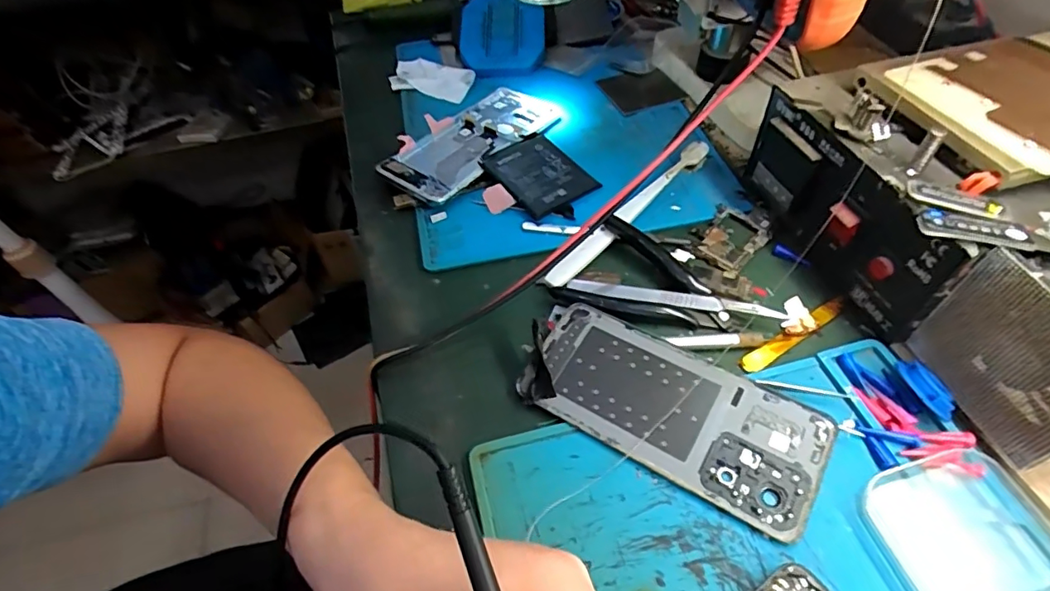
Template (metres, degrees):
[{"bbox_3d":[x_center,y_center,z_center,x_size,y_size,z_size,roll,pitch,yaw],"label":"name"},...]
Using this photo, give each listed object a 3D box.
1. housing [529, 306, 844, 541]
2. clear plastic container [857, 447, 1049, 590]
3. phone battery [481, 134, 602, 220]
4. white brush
[{"bbox_3d":[0.077,0.060,0.291,0.159,0.009,0.071,24,56,23],"label":"housing"},{"bbox_3d":[0.200,0.108,0.245,0.074,0.018,0.063,-16,50,-8],"label":"clear plastic container"},{"bbox_3d":[0.010,-0.096,0.421,0.059,0.007,0.075,-37,68,-19],"label":"phone battery"},{"bbox_3d":[0.079,-0.063,0.392,0.013,0.017,0.177,34,61,29],"label":"white brush"}]

